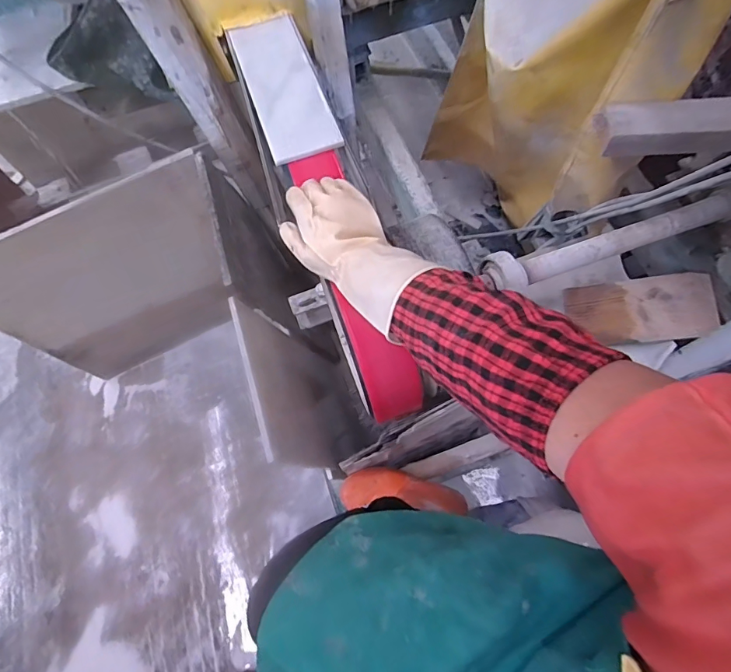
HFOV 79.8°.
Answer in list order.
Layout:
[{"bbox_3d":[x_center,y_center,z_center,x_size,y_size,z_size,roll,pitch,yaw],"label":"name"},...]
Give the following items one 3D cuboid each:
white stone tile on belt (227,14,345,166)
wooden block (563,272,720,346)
[{"bbox_3d":[-0.124,-0.382,0.663,0.104,0.012,0.296,-19,68,-6],"label":"white stone tile on belt"},{"bbox_3d":[0.523,-0.050,0.841,0.243,0.021,0.122,-6,76,23],"label":"wooden block"}]

